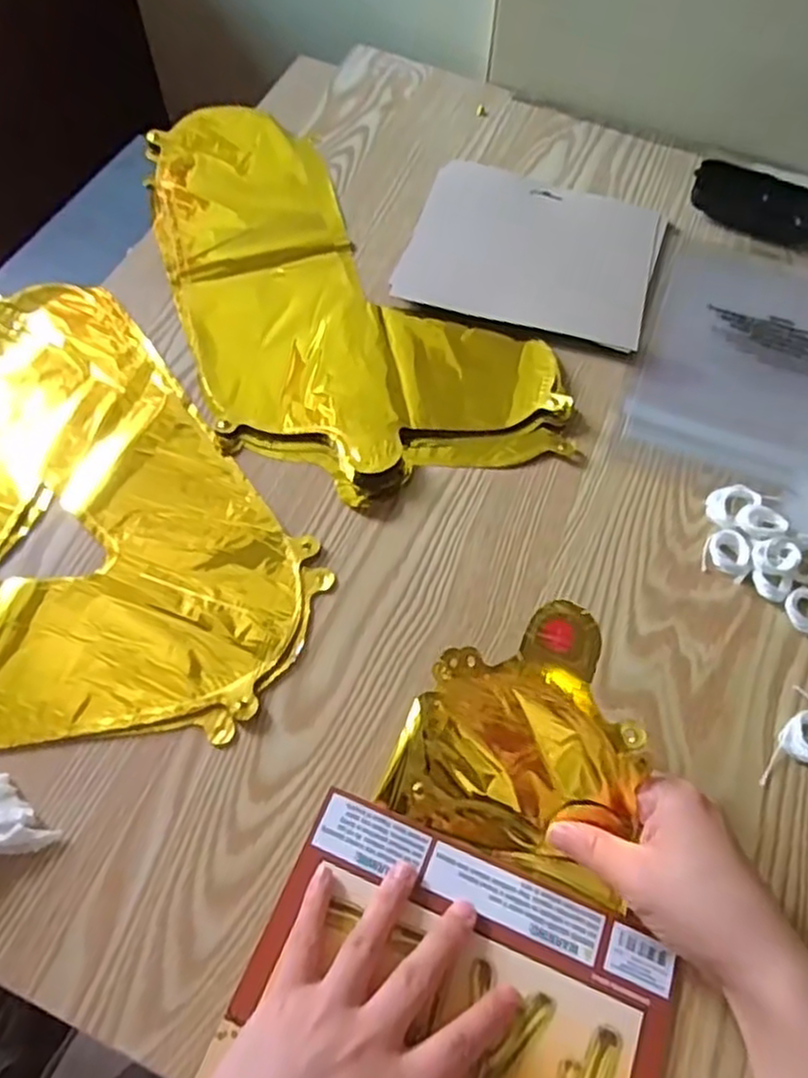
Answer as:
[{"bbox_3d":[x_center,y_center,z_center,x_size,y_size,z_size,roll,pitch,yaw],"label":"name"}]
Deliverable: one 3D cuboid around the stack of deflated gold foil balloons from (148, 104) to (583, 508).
[{"bbox_3d":[-0.067,-0.214,0.579,0.225,0.010,0.435,-20,63,-13],"label":"stack of deflated gold foil balloons"}]

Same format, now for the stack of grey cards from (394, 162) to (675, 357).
[{"bbox_3d":[0.106,-0.238,0.594,0.191,0.009,0.168,15,61,7],"label":"stack of grey cards"}]

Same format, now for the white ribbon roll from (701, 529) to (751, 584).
[{"bbox_3d":[0.205,0.009,0.462,0.027,0.007,0.032,27,63,13],"label":"white ribbon roll"}]

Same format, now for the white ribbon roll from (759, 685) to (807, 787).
[{"bbox_3d":[0.224,0.114,0.404,0.030,0.009,0.063,29,64,14],"label":"white ribbon roll"}]

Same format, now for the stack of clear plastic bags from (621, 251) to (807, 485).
[{"bbox_3d":[0.292,-0.136,0.552,0.206,0.009,0.231,20,62,9],"label":"stack of clear plastic bags"}]

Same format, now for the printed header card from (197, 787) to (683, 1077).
[{"bbox_3d":[0.018,0.232,0.340,0.194,0.009,0.163,21,62,10],"label":"printed header card"}]

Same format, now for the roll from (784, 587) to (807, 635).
[{"bbox_3d":[0.245,0.043,0.444,0.030,0.008,0.026,-36,68,-20],"label":"roll"}]

